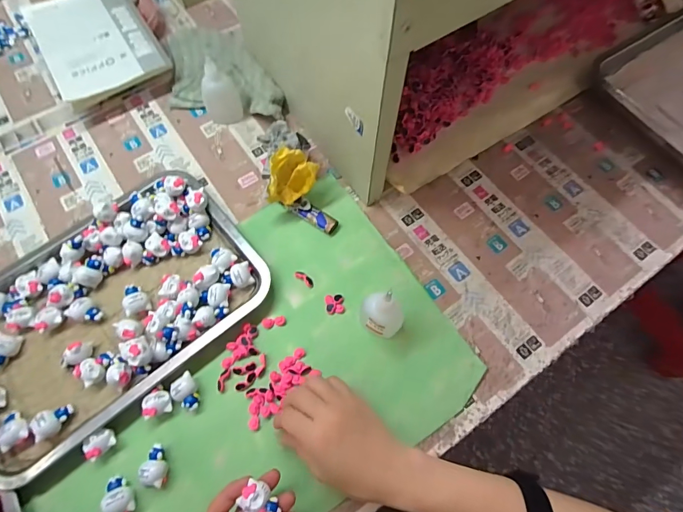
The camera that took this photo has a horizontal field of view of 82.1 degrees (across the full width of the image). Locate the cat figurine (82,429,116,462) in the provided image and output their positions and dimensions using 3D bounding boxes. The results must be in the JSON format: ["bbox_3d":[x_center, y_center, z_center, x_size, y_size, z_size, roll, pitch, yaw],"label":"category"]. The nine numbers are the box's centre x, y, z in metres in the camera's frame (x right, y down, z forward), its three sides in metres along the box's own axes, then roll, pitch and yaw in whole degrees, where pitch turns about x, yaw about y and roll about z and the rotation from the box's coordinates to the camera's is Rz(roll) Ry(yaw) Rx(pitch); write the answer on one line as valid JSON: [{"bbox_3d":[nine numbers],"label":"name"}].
[{"bbox_3d":[-0.225,0.176,0.366,0.027,0.023,0.017,-42,75,-15],"label":"cat figurine"}]

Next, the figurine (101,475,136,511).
[{"bbox_3d":[-0.197,0.214,0.349,0.024,0.028,0.033,-14,69,-5],"label":"figurine"}]

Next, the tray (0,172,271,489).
[{"bbox_3d":[-0.246,0.056,0.409,0.311,0.041,0.215,-34,73,-12],"label":"tray"}]

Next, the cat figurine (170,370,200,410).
[{"bbox_3d":[-0.151,0.134,0.383,0.023,0.017,0.031,-34,73,-12],"label":"cat figurine"}]

